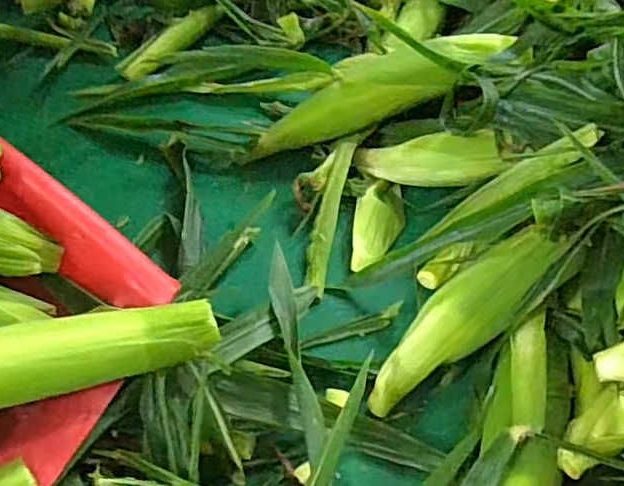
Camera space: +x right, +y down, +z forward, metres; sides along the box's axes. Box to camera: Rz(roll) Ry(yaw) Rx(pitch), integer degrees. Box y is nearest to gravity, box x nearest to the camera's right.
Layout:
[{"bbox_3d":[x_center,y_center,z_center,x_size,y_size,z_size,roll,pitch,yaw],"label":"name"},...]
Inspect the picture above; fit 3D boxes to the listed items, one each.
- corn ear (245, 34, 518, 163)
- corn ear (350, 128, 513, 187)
[{"bbox_3d":[0.056,-0.150,0.631,0.285,0.048,0.057,-22,59,11],"label":"corn ear"},{"bbox_3d":[0.108,-0.081,0.615,0.146,0.047,0.034,1,56,29],"label":"corn ear"}]

